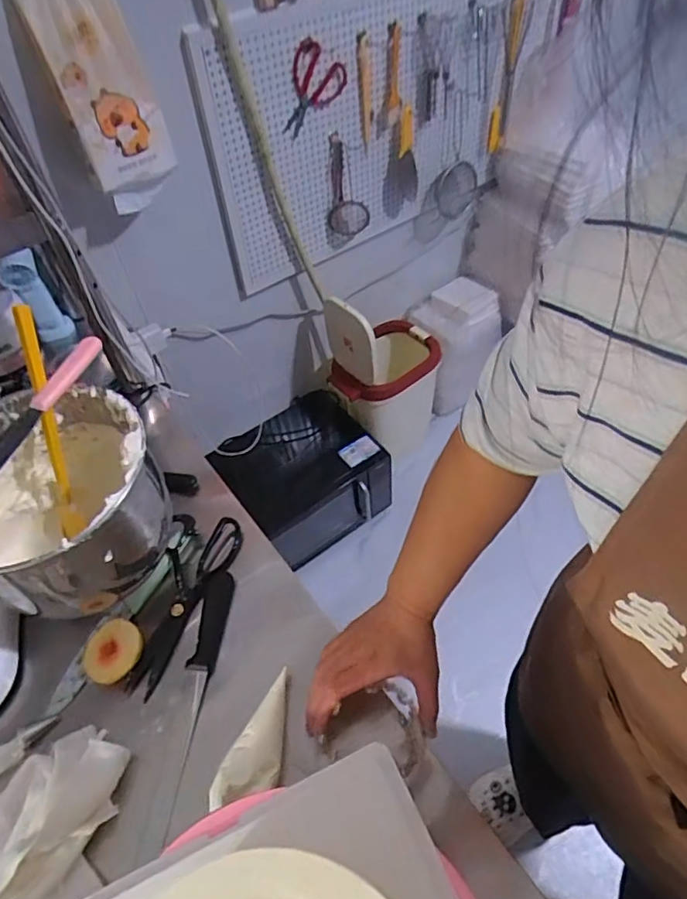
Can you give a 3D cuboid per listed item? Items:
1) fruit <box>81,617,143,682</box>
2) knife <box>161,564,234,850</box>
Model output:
[{"bbox_3d":[-0.263,0.227,0.635,0.066,0.025,0.066,-3,51,3],"label":"fruit"},{"bbox_3d":[-0.163,0.259,0.623,0.031,0.019,0.263,2,51,7],"label":"knife"}]

